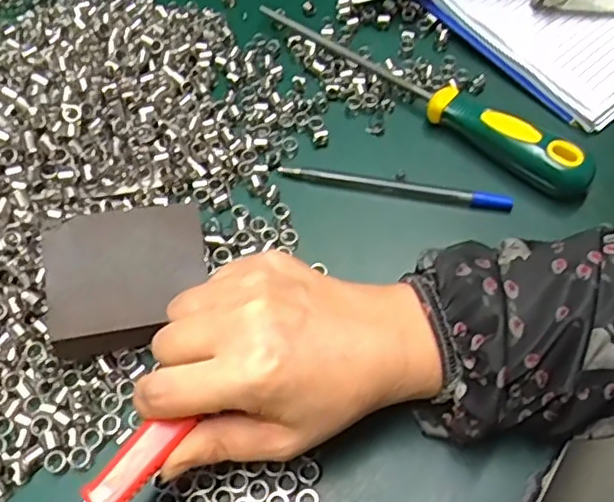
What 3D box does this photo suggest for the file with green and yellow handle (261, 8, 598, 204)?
[{"bbox_3d":[0.072,-0.109,0.406,0.240,0.029,0.026,39,68,20],"label":"file with green and yellow handle"}]

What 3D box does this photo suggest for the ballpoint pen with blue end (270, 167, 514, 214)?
[{"bbox_3d":[0.054,-0.040,0.388,0.140,0.005,0.010,10,61,7],"label":"ballpoint pen with blue end"}]

